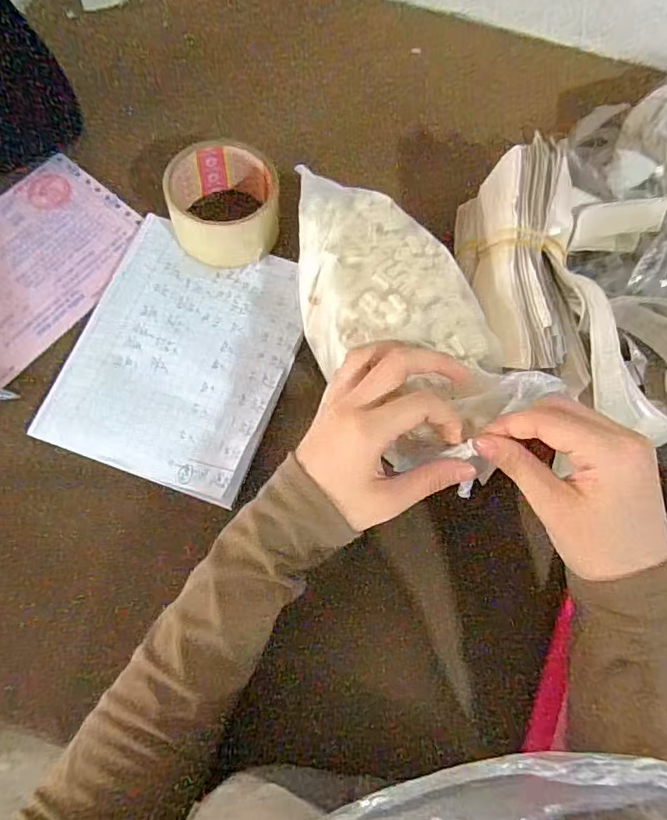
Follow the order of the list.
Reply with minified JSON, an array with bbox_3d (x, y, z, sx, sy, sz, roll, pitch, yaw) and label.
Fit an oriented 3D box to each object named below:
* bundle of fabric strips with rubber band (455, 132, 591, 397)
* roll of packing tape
[{"bbox_3d":[0.134,-0.102,0.383,0.070,0.049,0.177,1,72,-1],"label":"bundle of fabric strips with rubber band"},{"bbox_3d":[-0.087,-0.169,0.428,0.085,0.047,0.087,0,72,-1],"label":"roll of packing tape"}]

